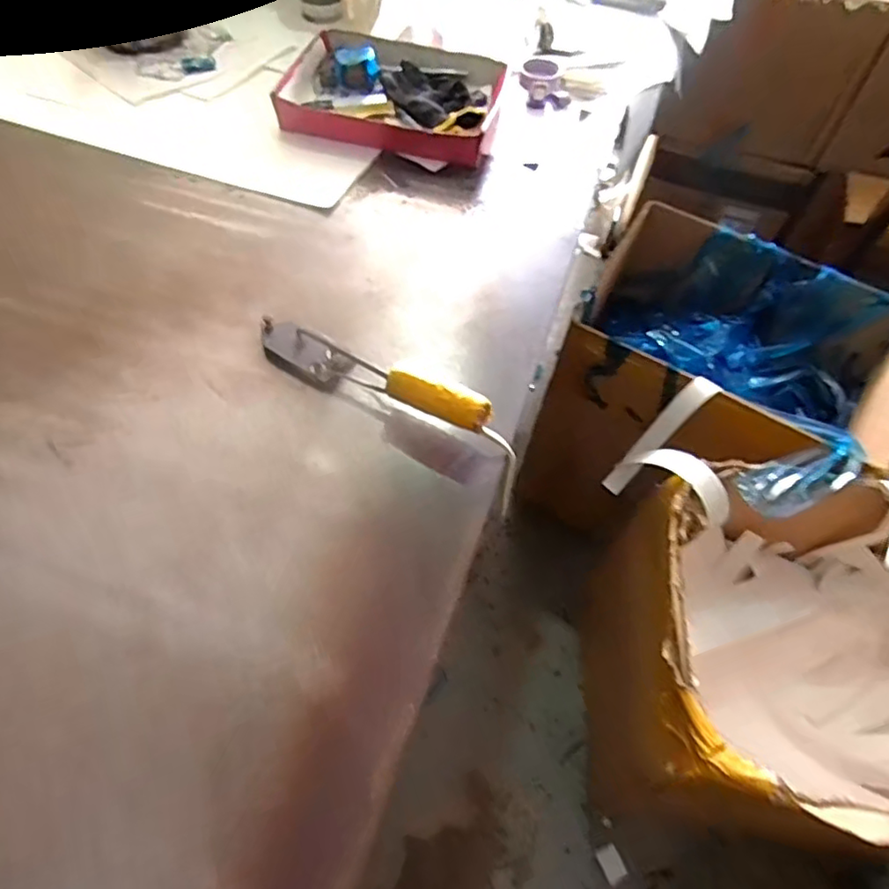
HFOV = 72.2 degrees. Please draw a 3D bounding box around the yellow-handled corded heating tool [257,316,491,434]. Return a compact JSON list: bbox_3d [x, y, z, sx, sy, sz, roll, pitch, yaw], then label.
[{"bbox_3d":[-0.083,-0.071,0.608,0.274,0.056,0.051,28,59,15],"label":"yellow-handled corded heating tool"}]

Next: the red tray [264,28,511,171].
[{"bbox_3d":[-0.078,-0.532,0.919,0.315,0.058,0.250,10,56,3],"label":"red tray"}]

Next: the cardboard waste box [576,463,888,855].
[{"bbox_3d":[0.571,0.388,0.993,0.567,0.539,0.466,5,56,0],"label":"cardboard waste box"}]

